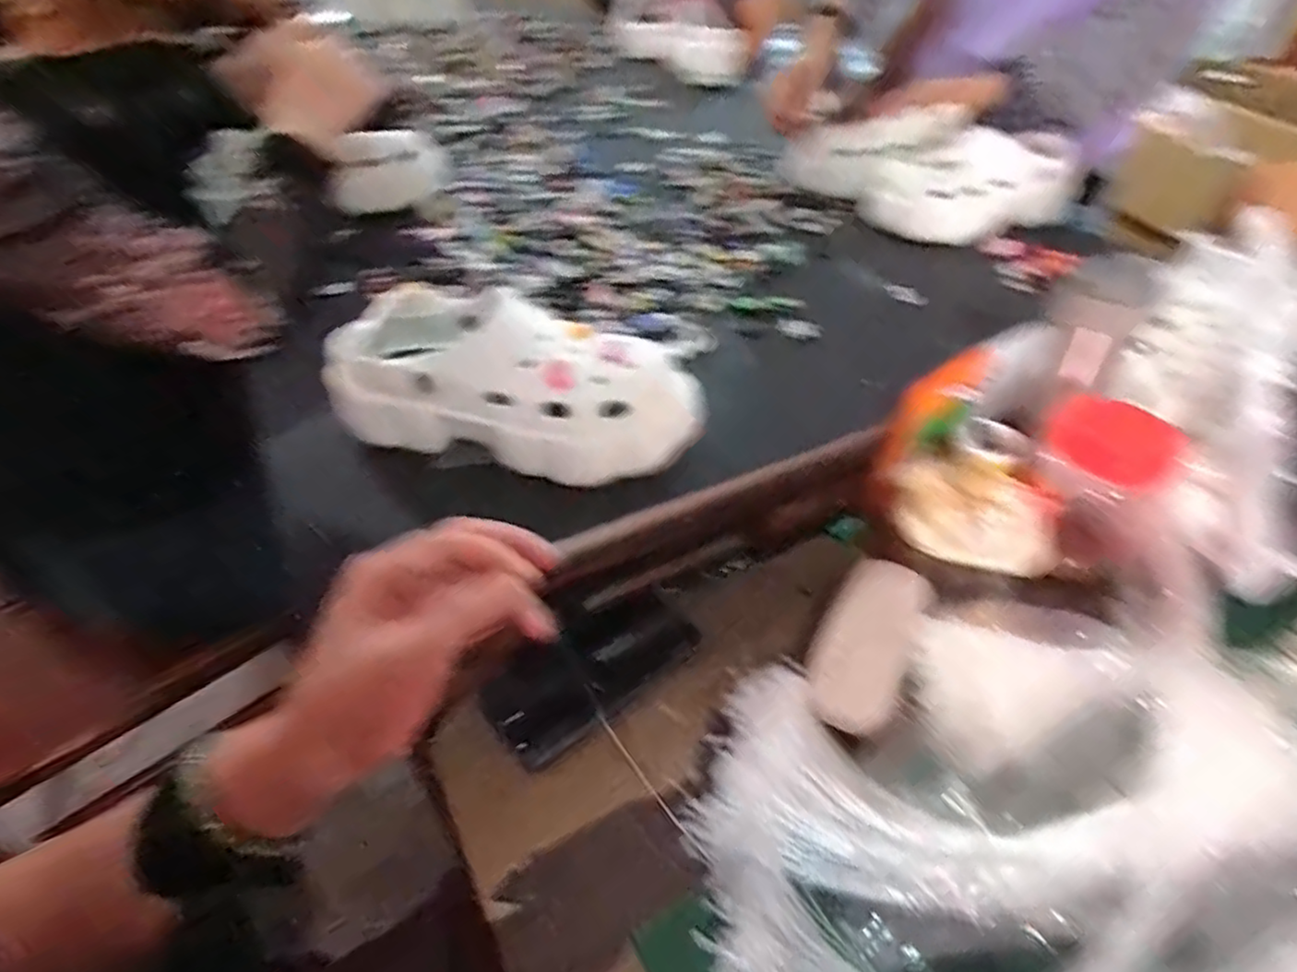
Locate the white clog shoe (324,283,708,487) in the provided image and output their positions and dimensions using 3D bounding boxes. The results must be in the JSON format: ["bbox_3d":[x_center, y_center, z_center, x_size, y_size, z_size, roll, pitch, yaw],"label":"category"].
[{"bbox_3d":[-0.103,-0.075,0.533,0.279,0.097,0.109,8,44,6],"label":"white clog shoe"}]

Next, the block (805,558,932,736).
[{"bbox_3d":[0.162,0.116,0.516,0.064,0.026,0.144,23,47,20],"label":"block"}]

